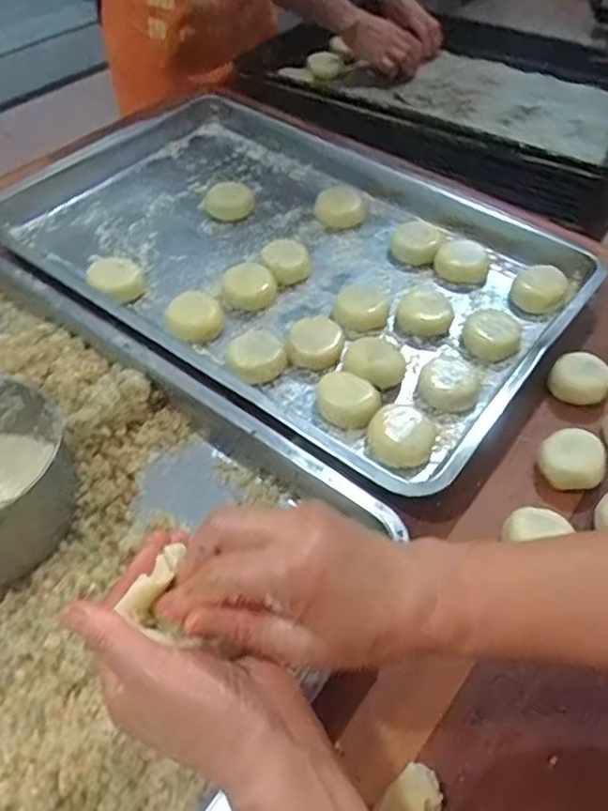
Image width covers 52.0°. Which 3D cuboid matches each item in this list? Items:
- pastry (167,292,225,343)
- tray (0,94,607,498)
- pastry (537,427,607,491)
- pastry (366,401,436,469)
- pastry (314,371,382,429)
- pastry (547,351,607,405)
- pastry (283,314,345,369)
[{"bbox_3d":[-0.109,-0.087,0.617,0.051,0.021,0.048,3,50,-3],"label":"pastry"},{"bbox_3d":[-0.038,-0.191,0.696,0.630,0.043,0.410,33,55,21],"label":"tray"},{"bbox_3d":[0.228,0.047,0.532,0.053,0.037,0.051,33,55,20],"label":"pastry"},{"bbox_3d":[0.082,0.027,0.534,0.055,0.026,0.053,16,51,8],"label":"pastry"},{"bbox_3d":[0.040,-0.008,0.553,0.054,0.033,0.042,20,51,11],"label":"pastry"},{"bbox_3d":[0.260,-0.024,0.587,0.050,0.037,0.043,33,55,20],"label":"pastry"},{"bbox_3d":[0.012,-0.061,0.607,0.052,0.021,0.058,13,50,6],"label":"pastry"}]

